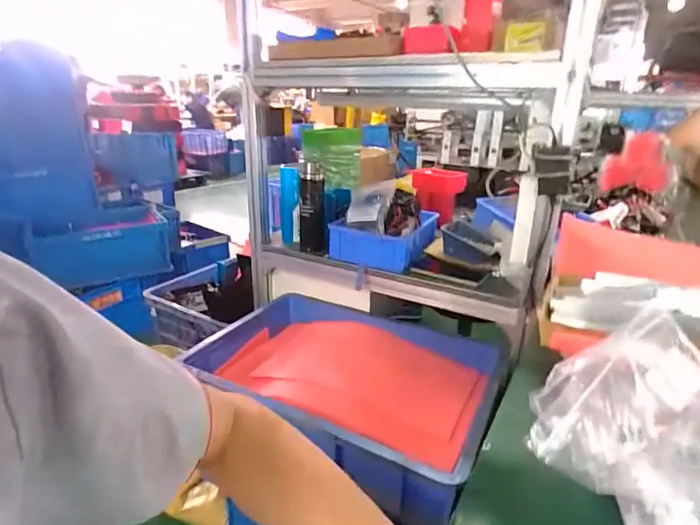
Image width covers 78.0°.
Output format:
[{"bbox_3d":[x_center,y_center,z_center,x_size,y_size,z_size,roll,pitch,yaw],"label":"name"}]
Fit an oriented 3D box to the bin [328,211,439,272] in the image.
[{"bbox_3d":[0.101,-0.071,1.128,0.207,0.089,0.283,12,24,25],"label":"bin"}]

